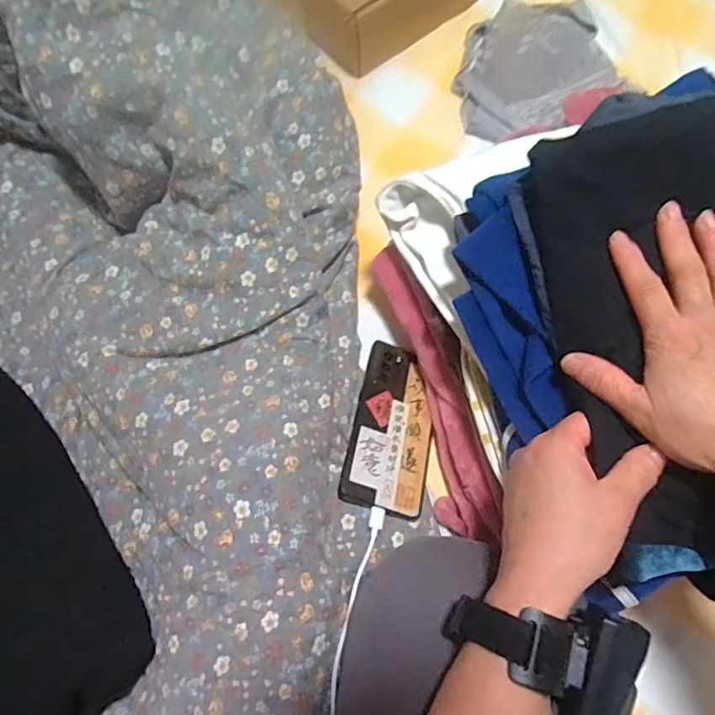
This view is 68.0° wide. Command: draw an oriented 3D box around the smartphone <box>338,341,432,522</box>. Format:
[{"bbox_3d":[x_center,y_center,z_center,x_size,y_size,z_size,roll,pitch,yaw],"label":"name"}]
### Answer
[{"bbox_3d":[0.033,0.061,0.480,0.073,0.008,0.156,19,57,-10],"label":"smartphone"}]

